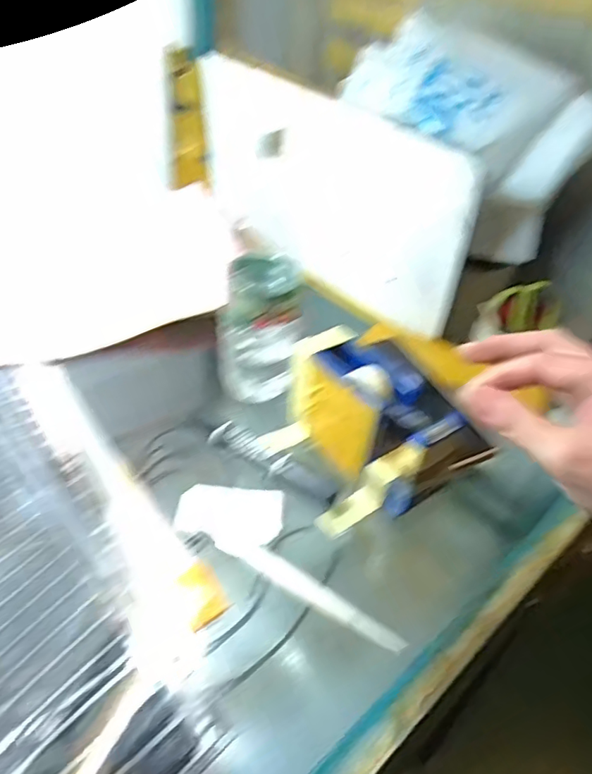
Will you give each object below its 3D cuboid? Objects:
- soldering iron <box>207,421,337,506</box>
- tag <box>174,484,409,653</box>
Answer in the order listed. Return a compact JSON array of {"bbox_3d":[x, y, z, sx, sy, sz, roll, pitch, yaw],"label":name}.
[{"bbox_3d":[-0.018,0.058,0.412,0.106,0.019,0.023,24,43,21],"label":"soldering iron"},{"bbox_3d":[-0.002,0.107,0.360,0.172,0.007,0.057,22,43,22],"label":"tag"}]

